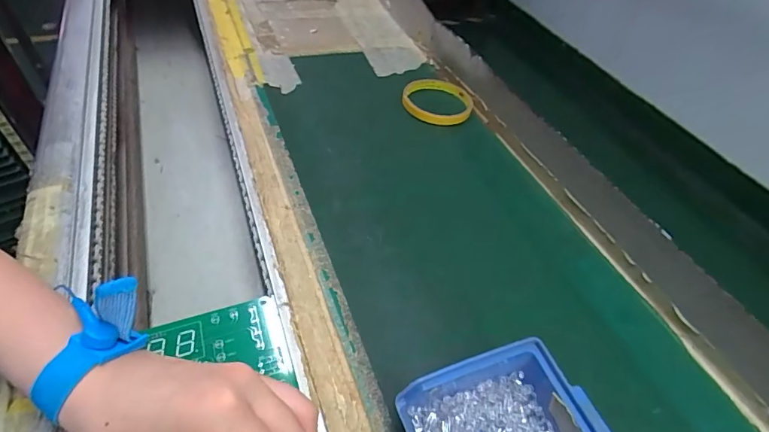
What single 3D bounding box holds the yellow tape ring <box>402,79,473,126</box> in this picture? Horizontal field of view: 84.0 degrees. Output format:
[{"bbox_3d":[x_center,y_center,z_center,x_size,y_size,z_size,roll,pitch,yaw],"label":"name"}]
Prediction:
[{"bbox_3d":[0.066,-0.143,0.519,0.082,0.015,0.085,3,47,-3],"label":"yellow tape ring"}]

